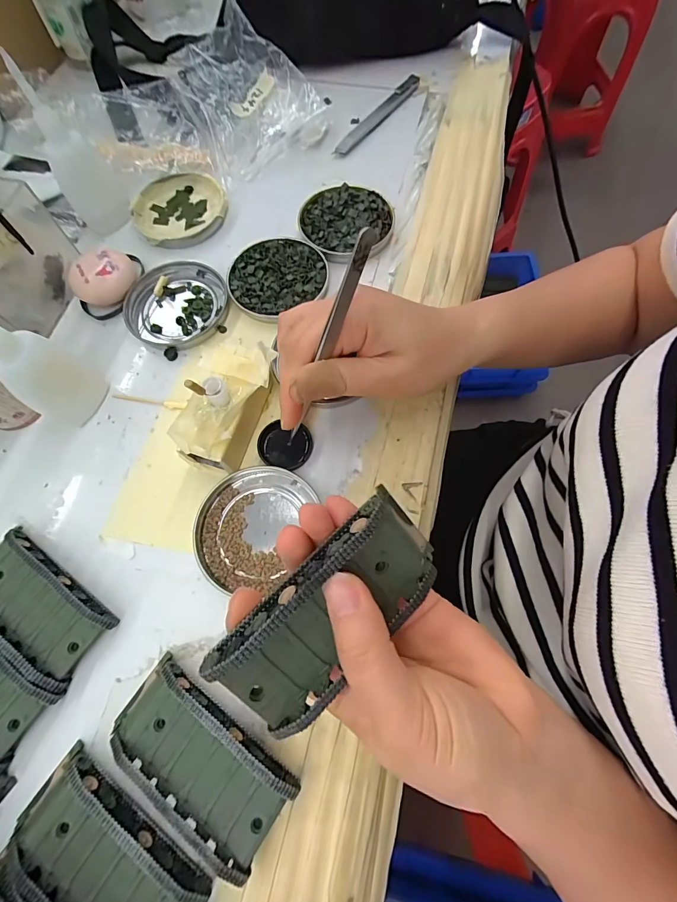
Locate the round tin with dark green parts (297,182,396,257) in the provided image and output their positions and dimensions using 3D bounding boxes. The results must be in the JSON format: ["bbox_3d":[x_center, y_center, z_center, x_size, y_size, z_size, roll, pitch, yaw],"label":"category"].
[{"bbox_3d":[0.007,-0.193,0.312,0.077,0.010,0.070,-6,70,1],"label":"round tin with dark green parts"}]

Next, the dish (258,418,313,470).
[{"bbox_3d":[-0.036,-0.004,0.253,0.036,0.006,0.030,8,71,6],"label":"dish"}]

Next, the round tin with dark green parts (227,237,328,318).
[{"bbox_3d":[-0.050,-0.140,0.299,0.078,0.011,0.068,-32,72,-9],"label":"round tin with dark green parts"}]

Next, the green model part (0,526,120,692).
[{"bbox_3d":[-0.178,0.090,0.219,0.089,0.018,0.045,34,75,14],"label":"green model part"}]

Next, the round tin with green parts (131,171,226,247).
[{"bbox_3d":[-0.139,-0.210,0.328,0.080,0.012,0.074,-1,70,2],"label":"round tin with green parts"}]

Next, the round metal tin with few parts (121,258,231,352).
[{"bbox_3d":[-0.129,-0.115,0.297,0.074,0.010,0.078,-1,70,2],"label":"round metal tin with few parts"}]

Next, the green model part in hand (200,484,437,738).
[{"bbox_3d":[-0.002,0.062,0.152,0.097,0.024,0.042,-42,111,-11],"label":"green model part in hand"}]

